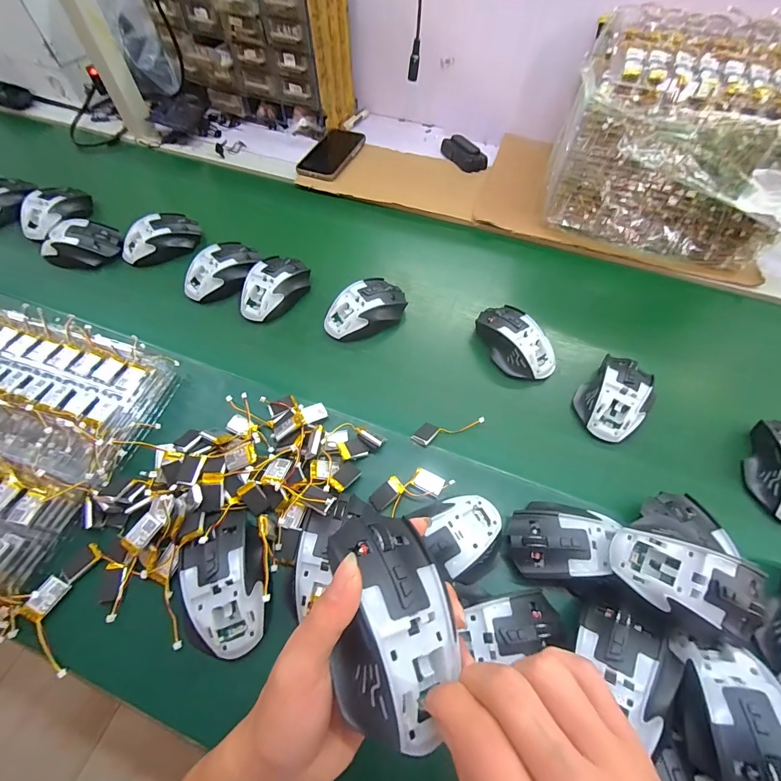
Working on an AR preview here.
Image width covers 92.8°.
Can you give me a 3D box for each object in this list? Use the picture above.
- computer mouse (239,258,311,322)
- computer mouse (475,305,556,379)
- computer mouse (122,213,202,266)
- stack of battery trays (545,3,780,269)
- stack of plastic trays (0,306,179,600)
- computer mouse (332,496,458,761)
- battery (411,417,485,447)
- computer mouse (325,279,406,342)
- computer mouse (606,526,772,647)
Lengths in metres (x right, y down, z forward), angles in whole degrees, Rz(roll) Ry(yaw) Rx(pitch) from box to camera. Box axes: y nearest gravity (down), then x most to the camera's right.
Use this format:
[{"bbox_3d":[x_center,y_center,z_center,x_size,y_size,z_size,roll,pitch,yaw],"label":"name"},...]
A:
[{"bbox_3d":[-0.159,-0.146,0.515,0.067,0.036,0.118,30,64,17],"label":"computer mouse"},{"bbox_3d":[0.158,-0.065,0.474,0.063,0.039,0.113,-26,62,-14],"label":"computer mouse"},{"bbox_3d":[-0.348,-0.231,0.565,0.067,0.042,0.109,30,64,17],"label":"computer mouse"},{"bbox_3d":[0.424,-0.369,0.535,0.310,0.184,0.287,16,61,10],"label":"stack of battery trays"},{"bbox_3d":[-0.432,0.035,0.390,0.315,0.045,0.264,12,60,8],"label":"stack of plastic trays"},{"bbox_3d":[0.001,0.122,0.206,0.064,0.038,0.118,-6,60,-3],"label":"computer mouse"},{"bbox_3d":[0.063,0.041,0.420,0.084,0.015,0.024,-21,61,-11],"label":"battery"},{"bbox_3d":[-0.035,-0.111,0.497,0.111,0.033,0.061,-36,65,-19],"label":"computer mouse"},{"bbox_3d":[0.237,0.150,0.300,0.103,0.047,0.063,26,84,35],"label":"computer mouse"}]

